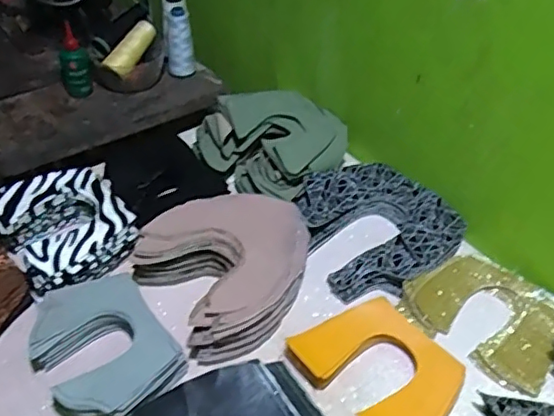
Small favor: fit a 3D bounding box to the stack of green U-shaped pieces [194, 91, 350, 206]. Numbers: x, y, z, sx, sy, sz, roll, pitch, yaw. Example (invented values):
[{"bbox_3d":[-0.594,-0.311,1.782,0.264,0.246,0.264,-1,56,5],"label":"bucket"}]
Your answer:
[{"bbox_3d":[0.007,-0.092,0.811,0.194,0.071,0.165,-23,49,-25],"label":"stack of green U-shaped pieces"}]

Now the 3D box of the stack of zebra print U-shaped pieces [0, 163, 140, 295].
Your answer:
[{"bbox_3d":[-0.248,0.023,0.701,0.143,0.056,0.156,-24,49,-26],"label":"stack of zebra print U-shaped pieces"}]

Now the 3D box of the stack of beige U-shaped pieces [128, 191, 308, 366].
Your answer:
[{"bbox_3d":[-0.052,0.061,0.675,0.184,0.058,0.181,-26,50,-28],"label":"stack of beige U-shaped pieces"}]

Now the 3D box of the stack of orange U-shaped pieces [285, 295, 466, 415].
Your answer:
[{"bbox_3d":[0.102,0.161,0.596,0.127,0.030,0.156,-32,53,-31],"label":"stack of orange U-shaped pieces"}]

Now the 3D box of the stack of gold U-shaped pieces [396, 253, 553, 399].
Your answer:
[{"bbox_3d":[0.232,0.114,0.661,0.160,0.026,0.133,27,48,24],"label":"stack of gold U-shaped pieces"}]

